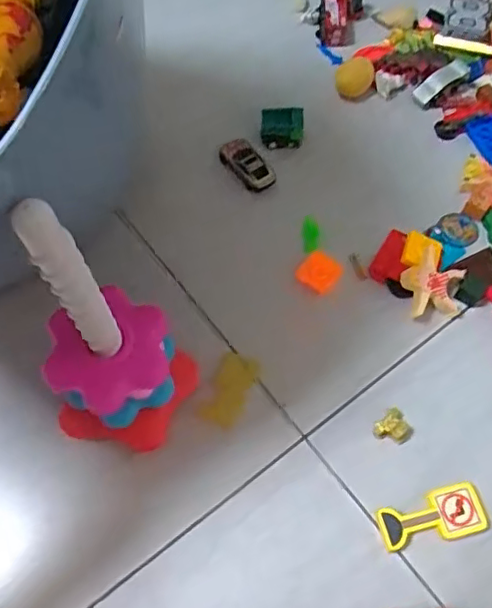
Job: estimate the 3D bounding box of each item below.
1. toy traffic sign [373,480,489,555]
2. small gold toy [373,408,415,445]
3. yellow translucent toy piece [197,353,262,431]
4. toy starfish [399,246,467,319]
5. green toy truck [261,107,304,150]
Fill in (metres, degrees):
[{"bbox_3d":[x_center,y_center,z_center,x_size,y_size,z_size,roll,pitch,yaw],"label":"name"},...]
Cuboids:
[{"bbox_3d":[0.142,0.165,0.450,0.080,0.014,0.036,-14,64,-6],"label":"toy traffic sign"},{"bbox_3d":[0.123,0.102,0.483,0.030,0.018,0.027,-40,69,-17],"label":"small gold toy"},{"bbox_3d":[-0.012,0.072,0.504,0.034,0.007,0.065,20,66,11],"label":"yellow translucent toy piece"},{"bbox_3d":[0.169,-0.015,0.532,0.055,0.033,0.064,35,69,17],"label":"toy starfish"},{"bbox_3d":[0.039,-0.184,0.626,0.044,0.042,0.024,-2,63,1],"label":"green toy truck"}]

